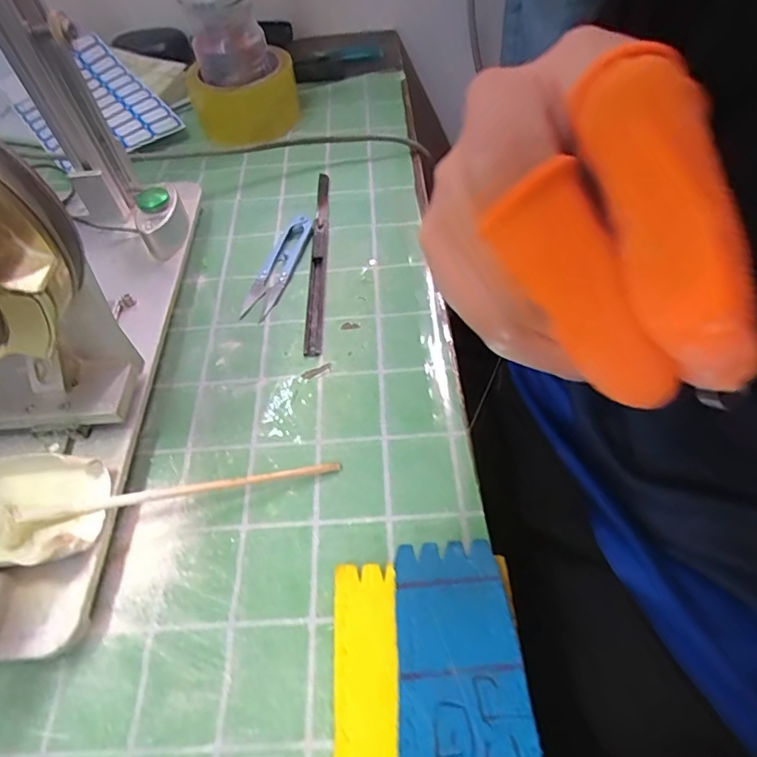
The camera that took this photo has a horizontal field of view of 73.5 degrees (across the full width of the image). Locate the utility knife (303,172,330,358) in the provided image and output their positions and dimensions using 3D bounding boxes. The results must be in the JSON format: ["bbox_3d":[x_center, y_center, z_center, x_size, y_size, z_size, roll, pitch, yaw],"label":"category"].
[{"bbox_3d":[-0.045,-0.097,0.385,0.012,0.005,0.197,-3,55,3],"label":"utility knife"}]

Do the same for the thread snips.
[{"bbox_3d":[-0.073,-0.086,0.378,0.024,0.008,0.102,13,57,13],"label":"thread snips"}]

